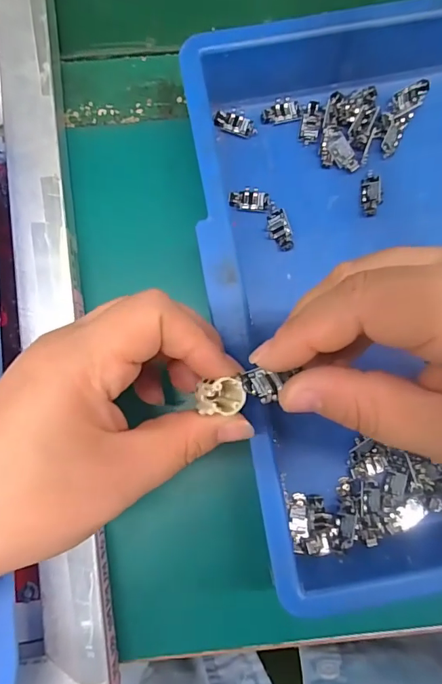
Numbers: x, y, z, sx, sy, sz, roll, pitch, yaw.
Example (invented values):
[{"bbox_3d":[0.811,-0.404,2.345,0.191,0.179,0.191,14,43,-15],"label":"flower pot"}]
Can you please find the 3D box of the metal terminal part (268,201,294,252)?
[{"bbox_3d":[0.034,-0.067,0.262,0.012,0.005,0.029,-13,82,-4],"label":"metal terminal part"}]

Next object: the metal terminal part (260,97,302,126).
[{"bbox_3d":[0.036,-0.139,0.271,0.023,0.004,0.013,-12,82,-4],"label":"metal terminal part"}]

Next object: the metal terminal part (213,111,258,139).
[{"bbox_3d":[0.008,-0.131,0.270,0.026,0.004,0.010,18,81,0],"label":"metal terminal part"}]

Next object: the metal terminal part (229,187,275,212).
[{"bbox_3d":[0.018,-0.084,0.266,0.026,0.005,0.014,4,81,-2],"label":"metal terminal part"}]

